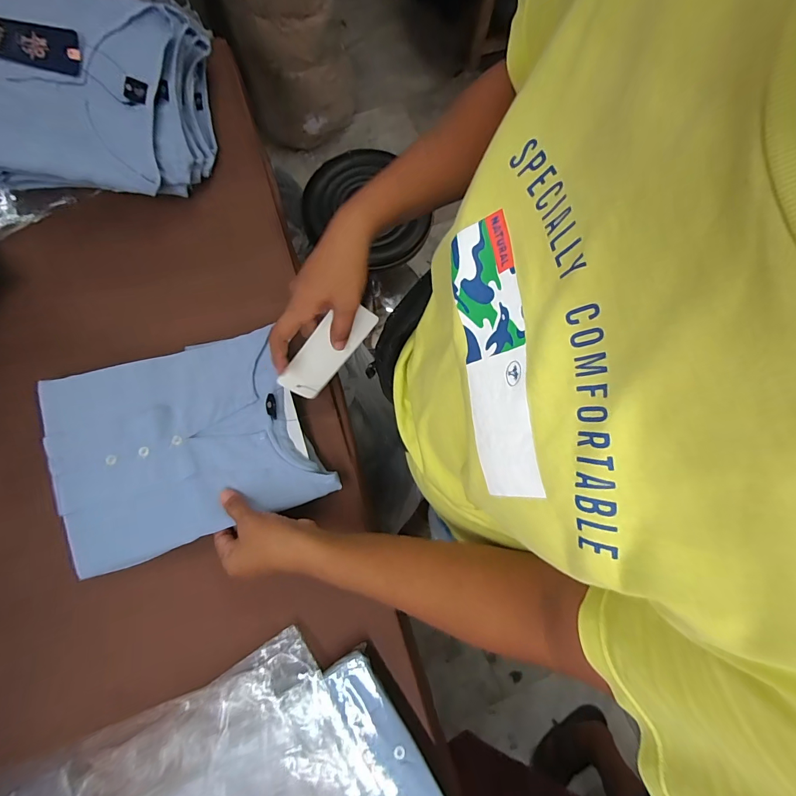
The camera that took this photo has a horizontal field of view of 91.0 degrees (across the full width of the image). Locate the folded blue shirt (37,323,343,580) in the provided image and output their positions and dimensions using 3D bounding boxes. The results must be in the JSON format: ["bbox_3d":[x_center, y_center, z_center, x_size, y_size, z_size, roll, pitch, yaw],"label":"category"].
[{"bbox_3d":[-0.232,0.045,0.424,0.262,0.024,0.207,-18,78,-6],"label":"folded blue shirt"}]

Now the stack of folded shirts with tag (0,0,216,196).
[{"bbox_3d":[-0.407,-0.374,0.478,0.298,0.131,0.233,-5,77,-3],"label":"stack of folded shirts with tag"}]

